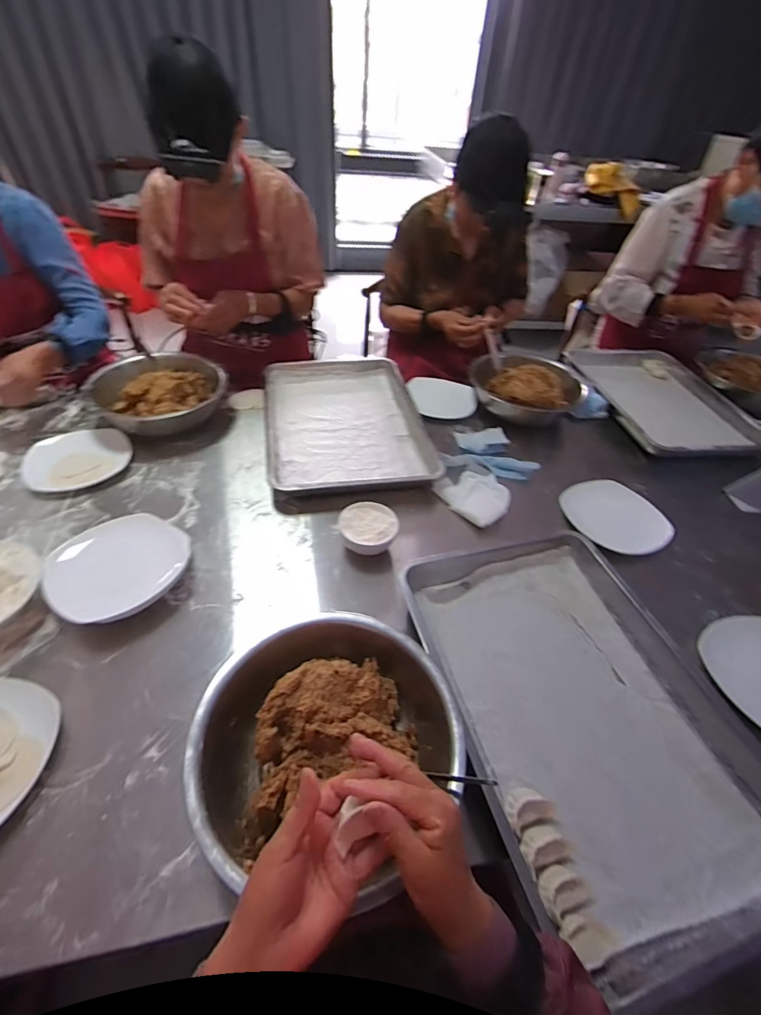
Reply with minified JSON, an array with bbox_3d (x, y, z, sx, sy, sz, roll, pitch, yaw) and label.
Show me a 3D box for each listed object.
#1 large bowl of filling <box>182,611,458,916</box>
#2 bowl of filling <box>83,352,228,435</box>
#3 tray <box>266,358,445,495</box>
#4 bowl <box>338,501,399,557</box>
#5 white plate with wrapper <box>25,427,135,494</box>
[{"bbox_3d":[-0.055,0.251,0.488,0.266,0.097,0.270,5,46,-1],"label":"large bowl of filling"},{"bbox_3d":[-0.470,-0.243,0.938,0.245,0.078,0.230,3,46,-3],"label":"bowl of filling"},{"bbox_3d":[-0.082,-0.204,0.966,0.319,0.042,0.474,-5,47,-11],"label":"tray"},{"bbox_3d":[-0.021,0.039,0.730,0.091,0.058,0.091,3,46,-3],"label":"bowl"},{"bbox_3d":[-0.567,-0.092,0.820,0.176,0.032,0.136,-19,51,-22],"label":"white plate with wrapper"}]

